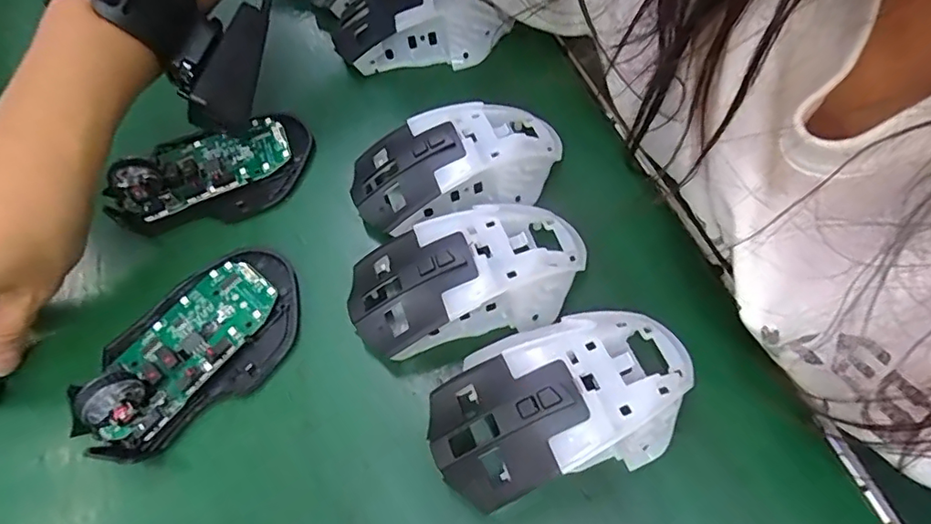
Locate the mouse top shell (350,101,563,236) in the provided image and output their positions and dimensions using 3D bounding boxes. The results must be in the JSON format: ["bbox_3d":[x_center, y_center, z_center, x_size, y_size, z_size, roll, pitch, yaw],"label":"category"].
[{"bbox_3d":[-0.002,-0.051,0.288,0.117,0.044,0.059,-15,62,-11],"label":"mouse top shell"}]

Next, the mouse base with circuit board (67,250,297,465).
[{"bbox_3d":[-0.132,0.036,0.254,0.108,0.029,0.069,-36,67,-13],"label":"mouse base with circuit board"}]

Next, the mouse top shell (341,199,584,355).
[{"bbox_3d":[0.003,0.008,0.254,0.116,0.041,0.061,-15,62,-11],"label":"mouse top shell"}]

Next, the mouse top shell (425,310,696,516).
[{"bbox_3d":[0.042,0.058,0.224,0.116,0.042,0.065,-17,62,-12],"label":"mouse top shell"}]

